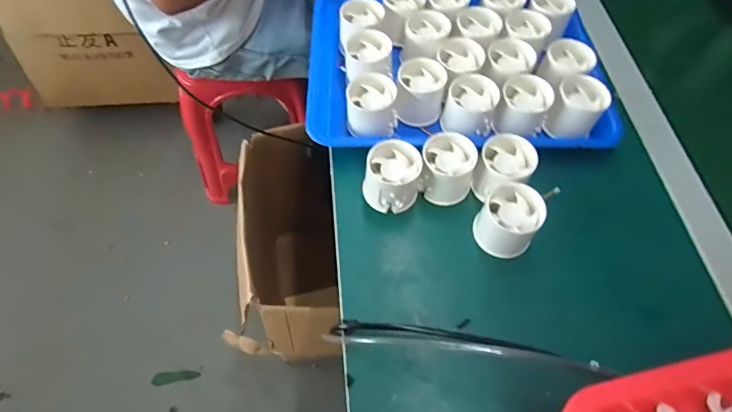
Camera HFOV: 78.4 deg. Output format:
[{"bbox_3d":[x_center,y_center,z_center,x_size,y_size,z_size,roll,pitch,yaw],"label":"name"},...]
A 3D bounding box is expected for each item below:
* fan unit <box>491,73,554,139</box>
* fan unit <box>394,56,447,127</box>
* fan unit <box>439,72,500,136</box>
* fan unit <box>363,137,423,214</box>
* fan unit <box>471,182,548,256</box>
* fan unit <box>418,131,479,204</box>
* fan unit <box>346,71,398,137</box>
[{"bbox_3d":[0.167,-0.105,0.481,0.054,0.040,0.055,11,61,4],"label":"fan unit"},{"bbox_3d":[0.059,-0.124,0.491,0.050,0.046,0.055,10,60,4],"label":"fan unit"},{"bbox_3d":[0.112,-0.105,0.480,0.054,0.045,0.054,17,61,8],"label":"fan unit"},{"bbox_3d":[0.026,-0.029,0.441,0.051,0.049,0.053,8,60,3],"label":"fan unit"},{"bbox_3d":[0.132,0.015,0.417,0.053,0.049,0.053,1,60,-1],"label":"fan unit"},{"bbox_3d":[0.082,-0.037,0.448,0.053,0.048,0.052,1,60,-1],"label":"fan unit"},{"bbox_3d":[0.006,-0.107,0.478,0.053,0.041,0.054,-3,60,-3],"label":"fan unit"}]

